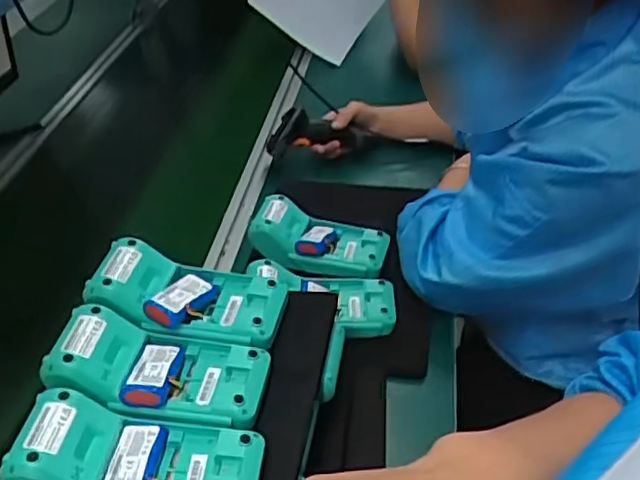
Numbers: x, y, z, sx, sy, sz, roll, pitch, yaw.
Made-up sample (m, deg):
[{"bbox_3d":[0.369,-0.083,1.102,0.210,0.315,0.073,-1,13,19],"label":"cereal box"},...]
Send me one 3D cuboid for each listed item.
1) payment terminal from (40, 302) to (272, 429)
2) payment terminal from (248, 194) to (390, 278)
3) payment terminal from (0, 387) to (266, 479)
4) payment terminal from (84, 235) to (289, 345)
[{"bbox_3d":[-0.132,0.107,0.545,0.171,0.037,0.083,14,40,-3],"label":"payment terminal"},{"bbox_3d":[0.001,-0.006,0.852,0.171,0.061,0.081,7,41,15],"label":"payment terminal"},{"bbox_3d":[-0.133,0.165,0.484,0.171,0.042,0.081,12,40,-4],"label":"payment terminal"},{"bbox_3d":[-0.121,0.050,0.603,0.170,0.044,0.080,14,41,0],"label":"payment terminal"}]

